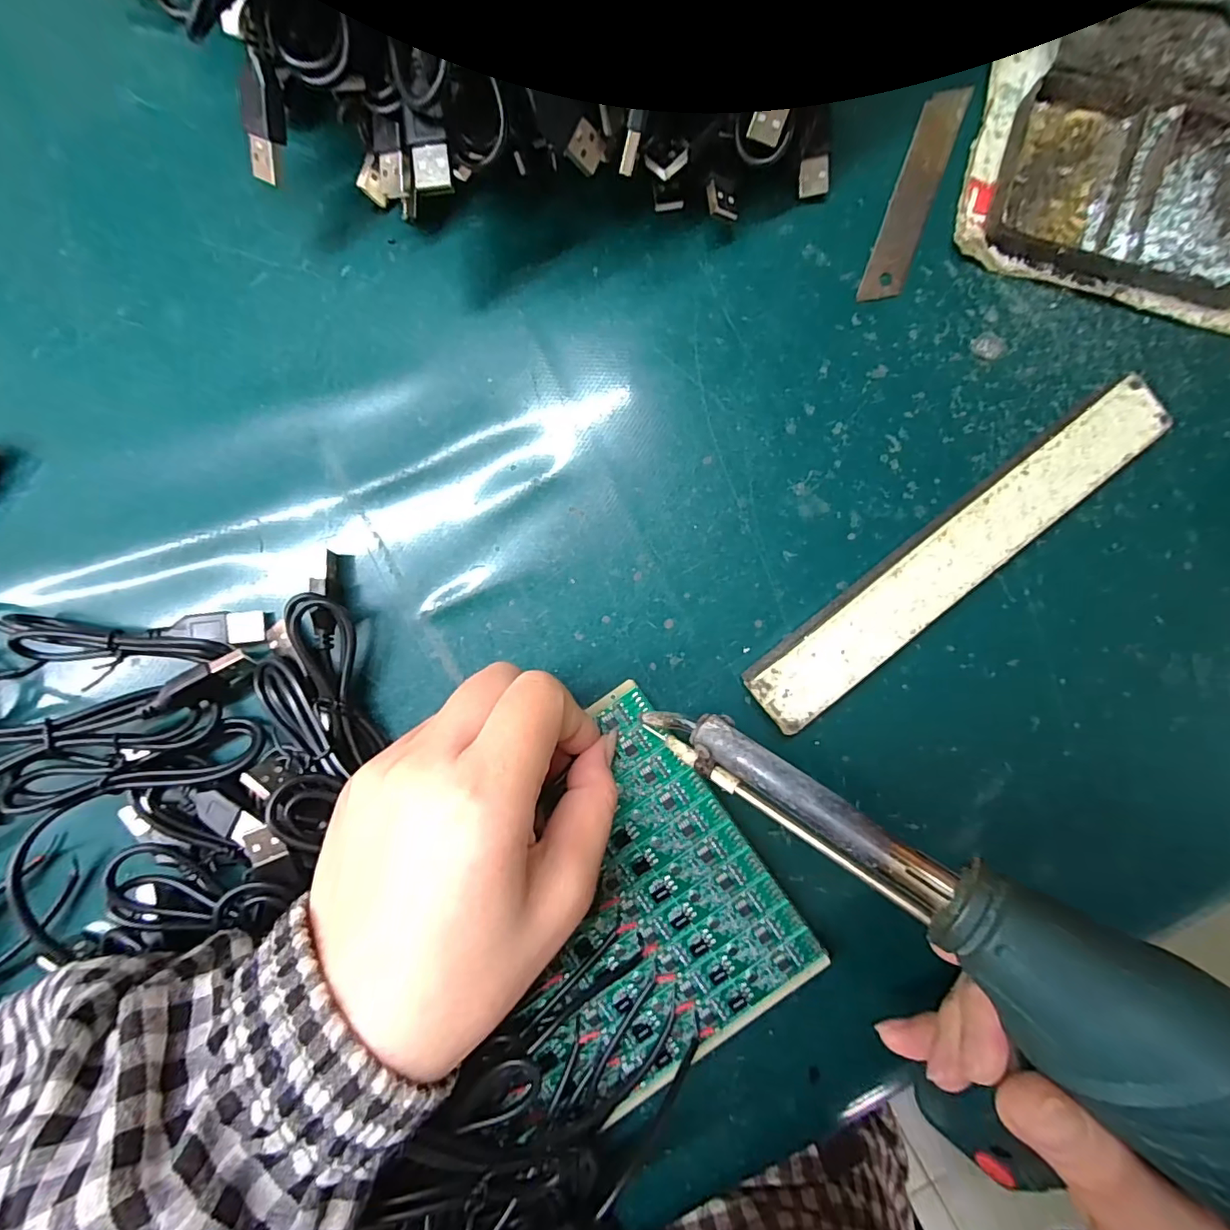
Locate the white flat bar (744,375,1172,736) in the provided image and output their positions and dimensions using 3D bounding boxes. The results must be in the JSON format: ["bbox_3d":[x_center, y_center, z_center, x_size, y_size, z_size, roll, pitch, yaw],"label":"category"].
[{"bbox_3d":[0.136,-0.025,0.216,0.196,0.019,0.030,-38,91,-2],"label":"white flat bar"}]

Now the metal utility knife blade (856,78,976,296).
[{"bbox_3d":[0.129,-0.181,0.223,0.017,0.004,0.098,19,89,-1],"label":"metal utility knife blade"}]

